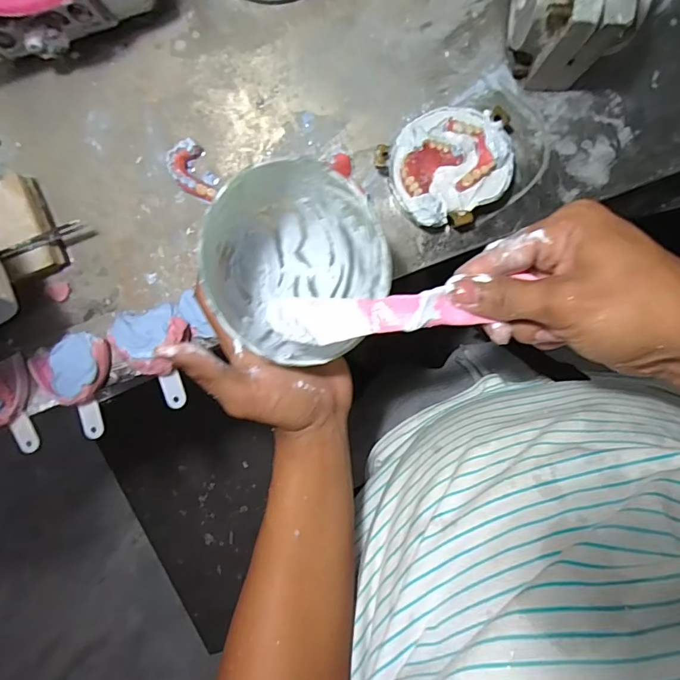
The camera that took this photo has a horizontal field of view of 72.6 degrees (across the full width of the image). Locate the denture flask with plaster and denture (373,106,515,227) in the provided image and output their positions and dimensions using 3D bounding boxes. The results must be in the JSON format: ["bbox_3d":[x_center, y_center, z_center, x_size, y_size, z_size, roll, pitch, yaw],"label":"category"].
[{"bbox_3d":[0.100,-0.156,0.418,0.112,0.035,0.094,-28,96,4],"label":"denture flask with plaster and denture"}]

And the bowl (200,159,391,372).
[{"bbox_3d":[-0.027,-0.054,0.328,0.117,0.108,0.119,0,97,1],"label":"bowl"}]

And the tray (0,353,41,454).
[{"bbox_3d":[-0.333,0.071,0.458,0.073,0.028,0.093,-21,97,3],"label":"tray"}]

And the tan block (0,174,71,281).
[{"bbox_3d":[-0.296,-0.105,0.436,0.047,0.031,0.086,-18,97,3],"label":"tan block"}]

